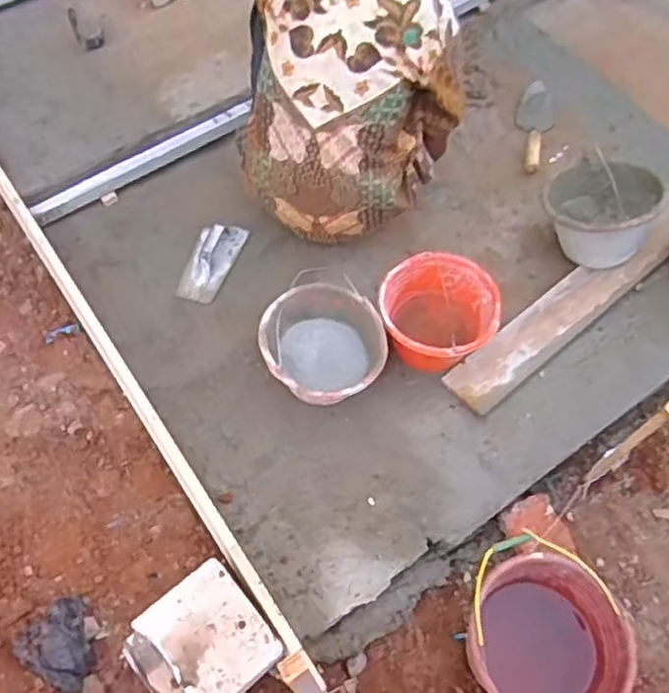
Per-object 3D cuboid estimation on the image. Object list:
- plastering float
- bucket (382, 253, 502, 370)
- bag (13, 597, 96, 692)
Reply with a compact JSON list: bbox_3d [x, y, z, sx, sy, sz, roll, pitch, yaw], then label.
[{"bbox_3d":[-0.282,-0.204,1.578,0.086,0.039,0.219,15,60,8],"label":"plastering float"},{"bbox_3d":[0.209,-0.052,1.438,0.232,0.165,0.223,0,59,-1],"label":"bucket"},{"bbox_3d":[-0.472,0.521,1.205,0.126,0.079,0.122,34,64,18],"label":"bag"}]

